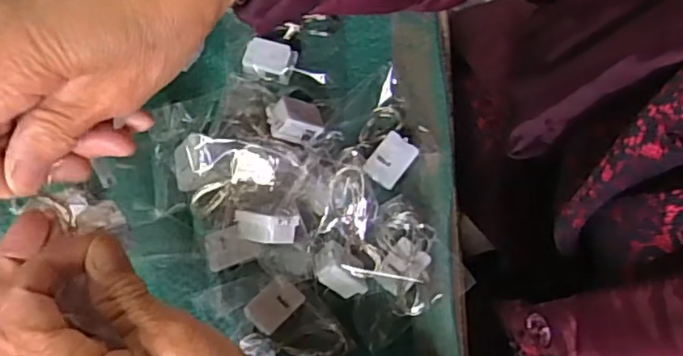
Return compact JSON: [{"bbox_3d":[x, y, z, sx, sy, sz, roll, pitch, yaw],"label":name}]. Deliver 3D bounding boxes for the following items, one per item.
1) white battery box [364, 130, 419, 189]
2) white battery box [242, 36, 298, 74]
[{"bbox_3d":[0.026,-0.009,0.331,0.019,0.011,0.028,36,80,8],"label":"white battery box"},{"bbox_3d":[-0.039,-0.065,0.339,0.027,0.013,0.017,11,78,3],"label":"white battery box"}]

